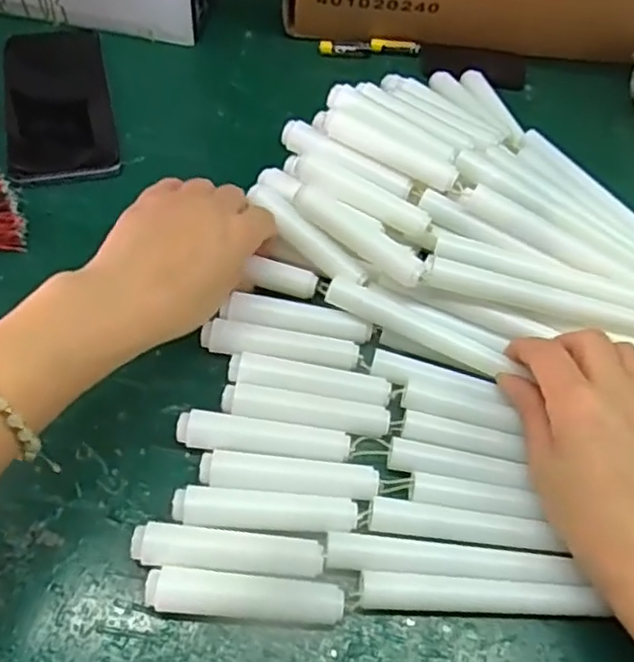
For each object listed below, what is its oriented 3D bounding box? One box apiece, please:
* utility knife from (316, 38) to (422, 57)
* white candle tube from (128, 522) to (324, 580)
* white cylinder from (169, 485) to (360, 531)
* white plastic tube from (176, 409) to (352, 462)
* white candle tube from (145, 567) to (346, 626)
[{"bbox_3d":[0.043,-0.232,0.552,0.082,0.009,0.014,-2,57,-7],"label":"utility knife"},{"bbox_3d":[-0.041,0.105,0.319,0.088,0.017,0.019,6,57,-3],"label":"white candle tube"},{"bbox_3d":[-0.025,0.088,0.329,0.088,0.014,0.018,4,57,-4],"label":"white cylinder"},{"bbox_3d":[-0.027,0.056,0.352,0.088,0.017,0.020,6,56,-2],"label":"white plastic tube"},{"bbox_3d":[-0.032,0.123,0.309,0.087,0.018,0.018,6,56,-2],"label":"white candle tube"}]

